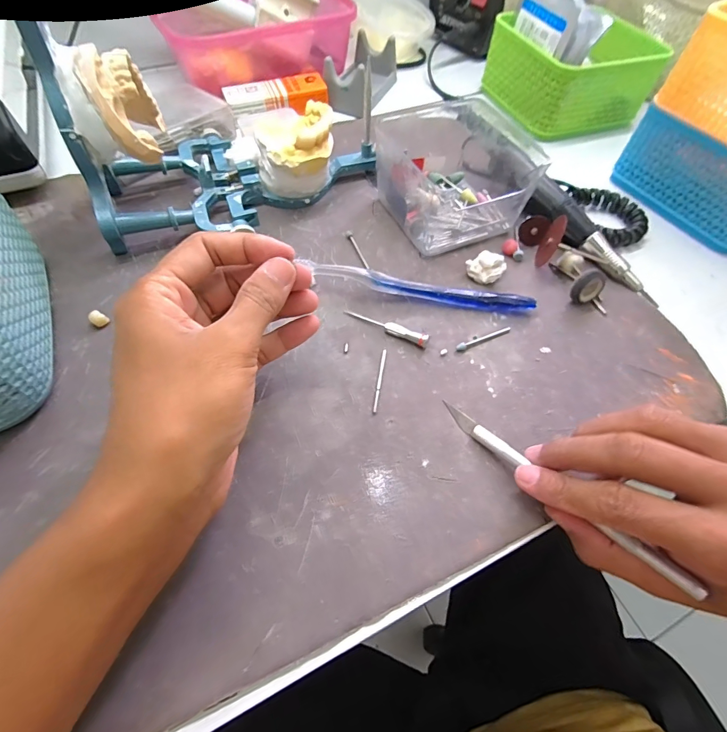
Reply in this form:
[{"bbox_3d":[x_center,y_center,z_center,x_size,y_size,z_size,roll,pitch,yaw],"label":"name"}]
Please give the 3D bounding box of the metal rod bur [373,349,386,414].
[{"bbox_3d":[0.010,0.008,0.238,0.004,0.004,0.044,11,61,2],"label":"metal rod bur"}]

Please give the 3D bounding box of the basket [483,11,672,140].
[{"bbox_3d":[0.215,-0.302,0.403,0.145,0.061,0.125,-7,59,-8],"label":"basket"}]

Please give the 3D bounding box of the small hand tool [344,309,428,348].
[{"bbox_3d":[0.015,-0.027,0.258,0.058,0.010,0.007,26,61,12],"label":"small hand tool"}]

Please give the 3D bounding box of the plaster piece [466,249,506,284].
[{"bbox_3d":[0.089,-0.072,0.285,0.025,0.014,0.022,28,61,13],"label":"plaster piece"}]

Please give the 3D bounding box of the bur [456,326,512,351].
[{"bbox_3d":[0.080,-0.019,0.259,0.043,0.004,0.005,-22,65,-15],"label":"bur"}]

